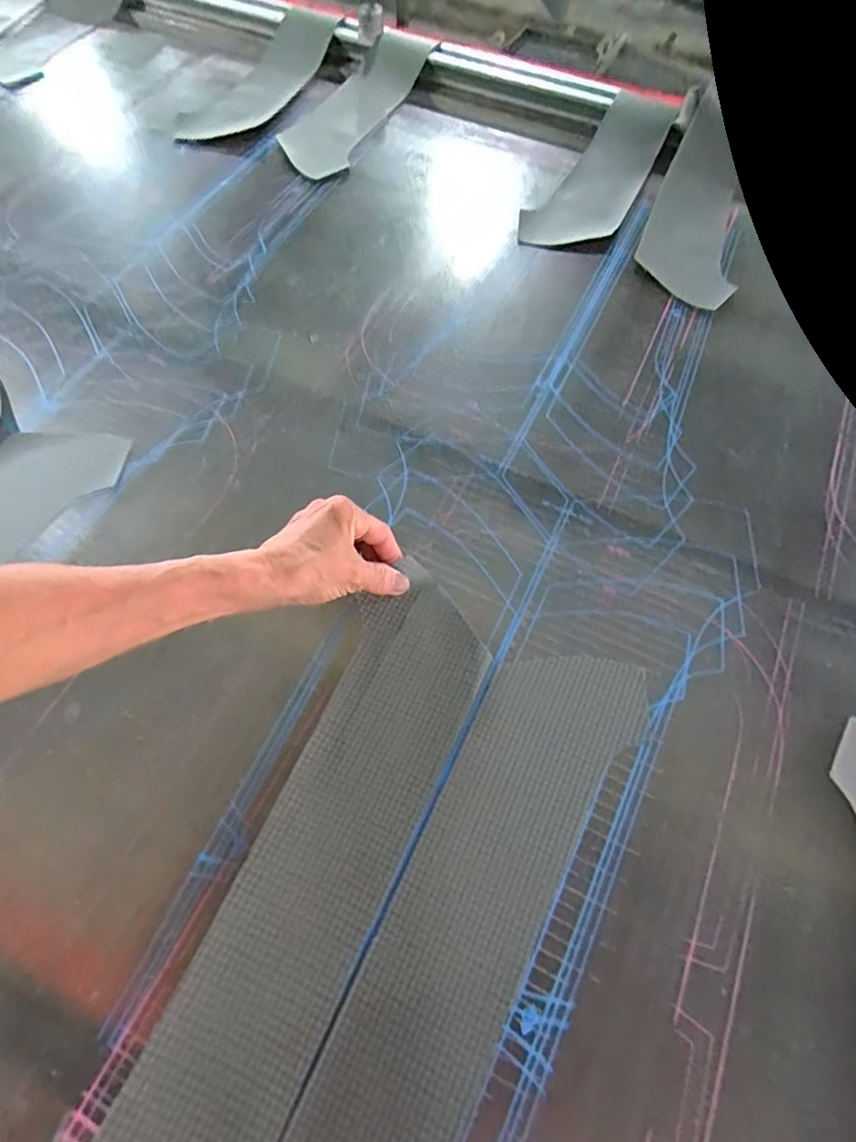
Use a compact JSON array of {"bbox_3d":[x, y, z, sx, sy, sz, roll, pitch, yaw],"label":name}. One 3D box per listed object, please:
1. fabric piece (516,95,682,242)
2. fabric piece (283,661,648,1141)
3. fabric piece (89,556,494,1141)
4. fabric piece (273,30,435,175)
[{"bbox_3d":[0.224,-0.515,0.706,0.106,0.039,0.320,27,67,11],"label":"fabric piece"},{"bbox_3d":[0.020,0.237,0.357,0.104,0.007,0.429,29,66,12],"label":"fabric piece"},{"bbox_3d":[-0.075,0.202,0.351,0.099,0.034,0.454,23,61,9],"label":"fabric piece"},{"bbox_3d":[-0.105,-0.660,0.771,0.104,0.035,0.318,25,66,10],"label":"fabric piece"}]

